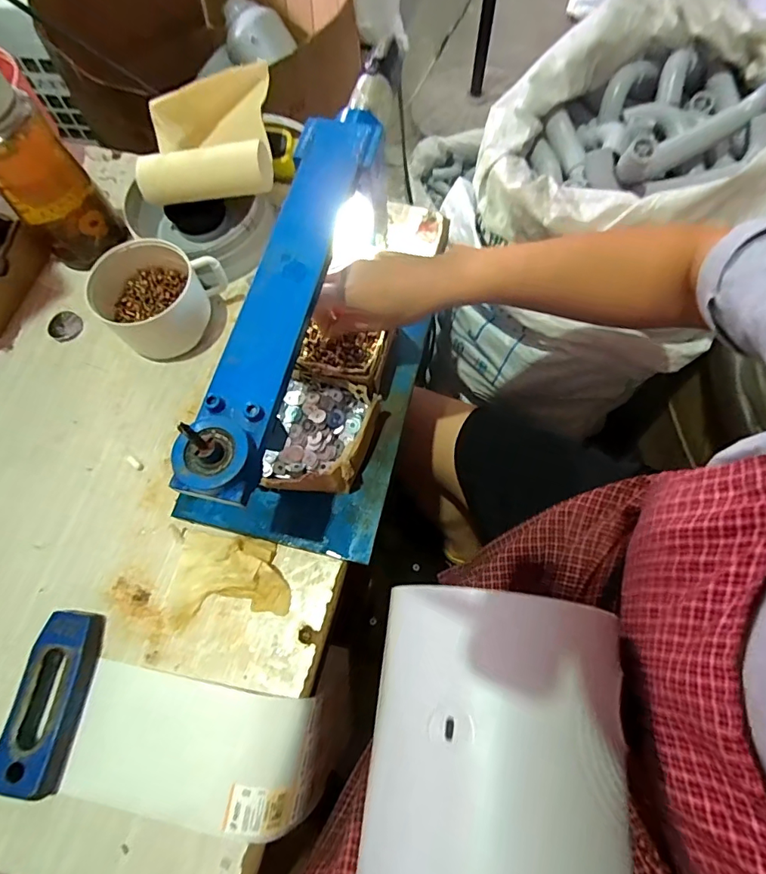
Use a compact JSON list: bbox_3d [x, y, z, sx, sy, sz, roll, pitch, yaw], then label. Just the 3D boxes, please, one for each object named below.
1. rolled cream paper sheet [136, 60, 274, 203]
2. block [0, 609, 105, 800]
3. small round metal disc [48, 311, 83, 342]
[{"bbox_3d":[-0.198,-0.343,0.561,0.149,0.063,0.151,-4,69,0],"label":"rolled cream paper sheet"},{"bbox_3d":[-0.289,0.226,0.425,0.048,0.028,0.139,6,70,4],"label":"block"},{"bbox_3d":[-0.378,-0.132,0.581,0.037,0.005,0.038,0,69,1],"label":"small round metal disc"}]

